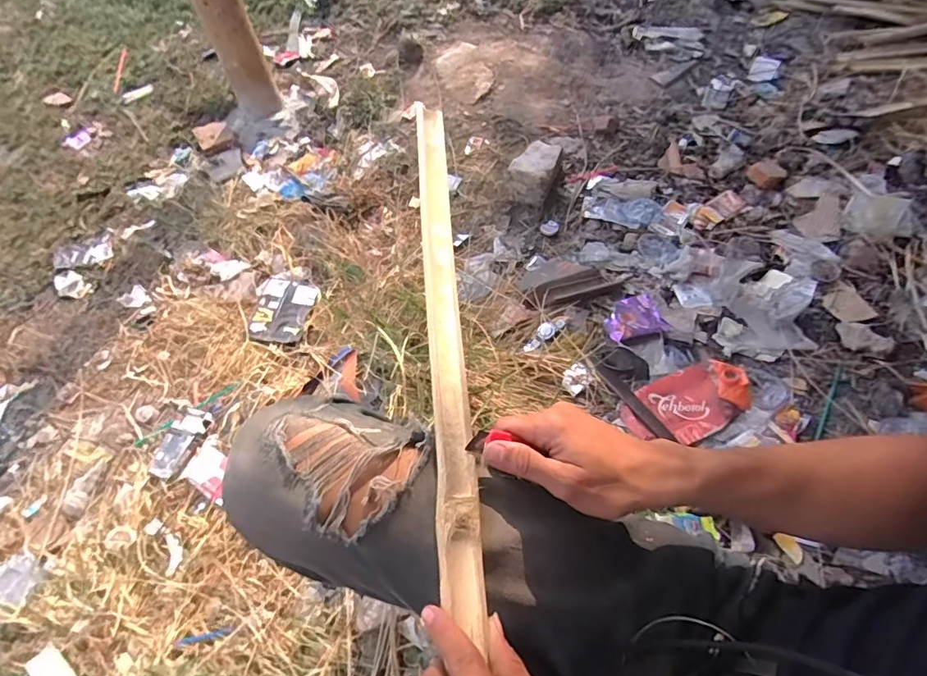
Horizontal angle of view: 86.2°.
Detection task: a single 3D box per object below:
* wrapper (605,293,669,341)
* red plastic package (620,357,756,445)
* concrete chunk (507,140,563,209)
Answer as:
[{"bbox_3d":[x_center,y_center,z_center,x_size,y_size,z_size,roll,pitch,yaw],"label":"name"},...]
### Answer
[{"bbox_3d":[0.345,-0.045,1.017,0.125,0.022,0.100,-15,59,-9],"label":"wrapper"},{"bbox_3d":[0.401,0.116,0.885,0.218,0.037,0.120,-28,62,7],"label":"red plastic package"},{"bbox_3d":[0.168,-0.403,1.208,0.116,0.089,0.127,15,59,9],"label":"concrete chunk"}]

